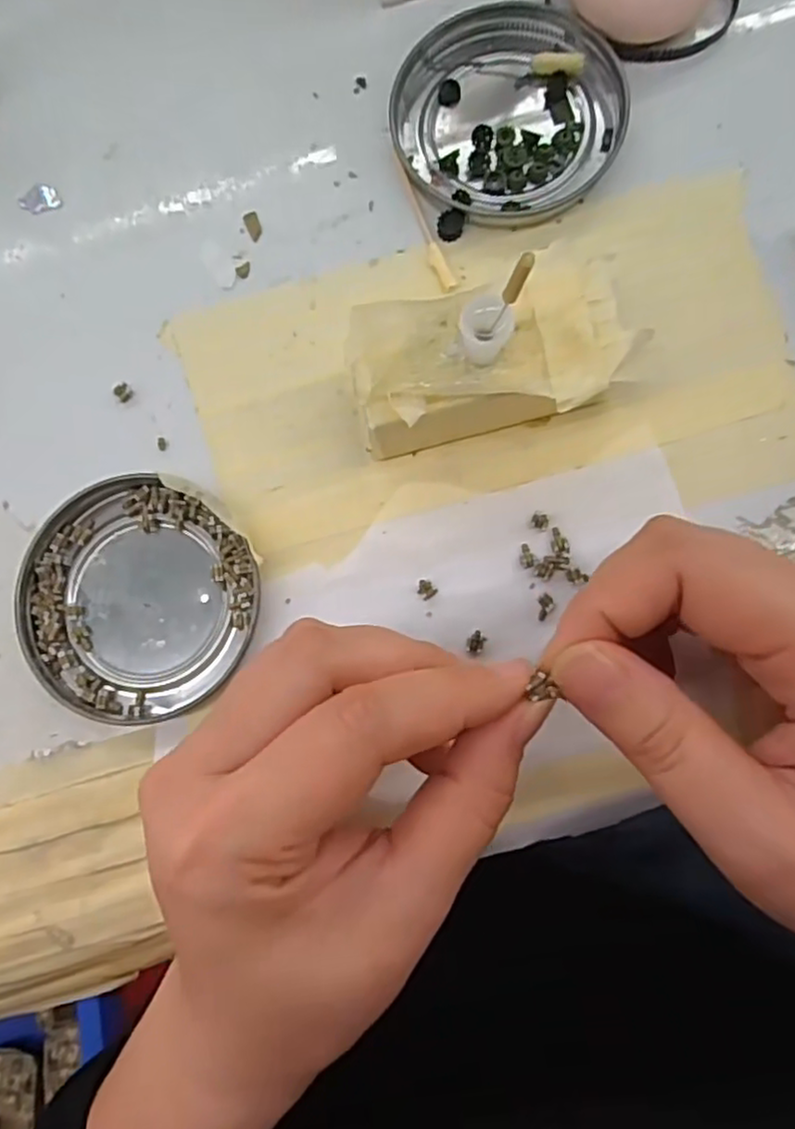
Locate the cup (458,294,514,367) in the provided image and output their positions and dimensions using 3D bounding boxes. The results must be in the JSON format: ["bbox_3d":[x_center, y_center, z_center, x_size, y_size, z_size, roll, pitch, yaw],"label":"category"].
[{"bbox_3d":[0.025,-0.065,0.193,0.014,0.019,0.013,-1,81,5],"label":"cup"}]

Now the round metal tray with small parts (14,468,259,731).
[{"bbox_3d":[-0.087,0.013,0.231,0.077,0.008,0.076,-1,83,5],"label":"round metal tray with small parts"}]

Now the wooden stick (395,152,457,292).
[{"bbox_3d":[0.009,-0.120,0.242,0.006,0.004,0.054,-21,82,2],"label":"wooden stick"}]

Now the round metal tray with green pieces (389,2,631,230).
[{"bbox_3d":[0.039,-0.159,0.243,0.079,0.008,0.077,-1,83,5],"label":"round metal tray with green pieces"}]

